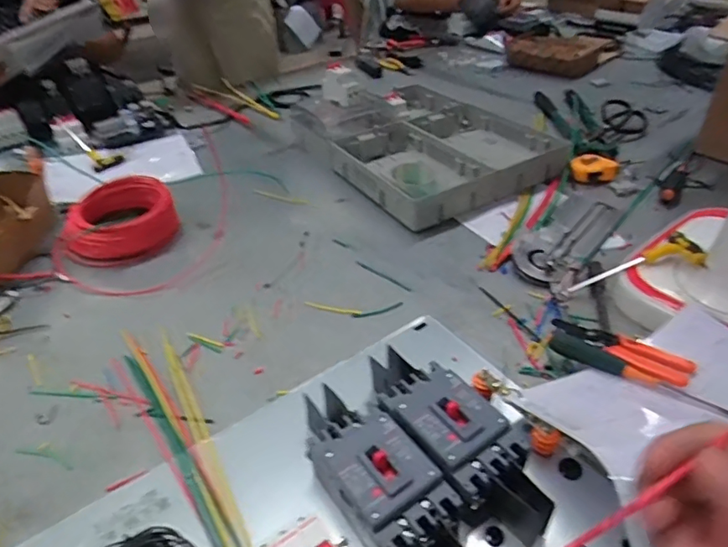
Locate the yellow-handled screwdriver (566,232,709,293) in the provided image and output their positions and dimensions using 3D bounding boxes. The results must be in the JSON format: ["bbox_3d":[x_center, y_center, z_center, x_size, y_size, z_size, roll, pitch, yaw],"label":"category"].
[{"bbox_3d":[0.350,-0.006,0.668,0.158,0.018,0.053,-23,31,26],"label":"yellow-handled screwdriver"}]

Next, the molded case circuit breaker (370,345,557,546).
[{"bbox_3d":[0.083,0.163,0.499,0.076,0.085,0.210,-26,43,-25],"label":"molded case circuit breaker"}]

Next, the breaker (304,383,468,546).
[{"bbox_3d":[0.003,0.183,0.472,0.084,0.072,0.180,-28,44,-27],"label":"breaker"}]

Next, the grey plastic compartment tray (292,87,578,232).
[{"bbox_3d":[0.117,-0.288,1.061,0.374,0.095,0.490,-24,42,-23],"label":"grey plastic compartment tray"}]

